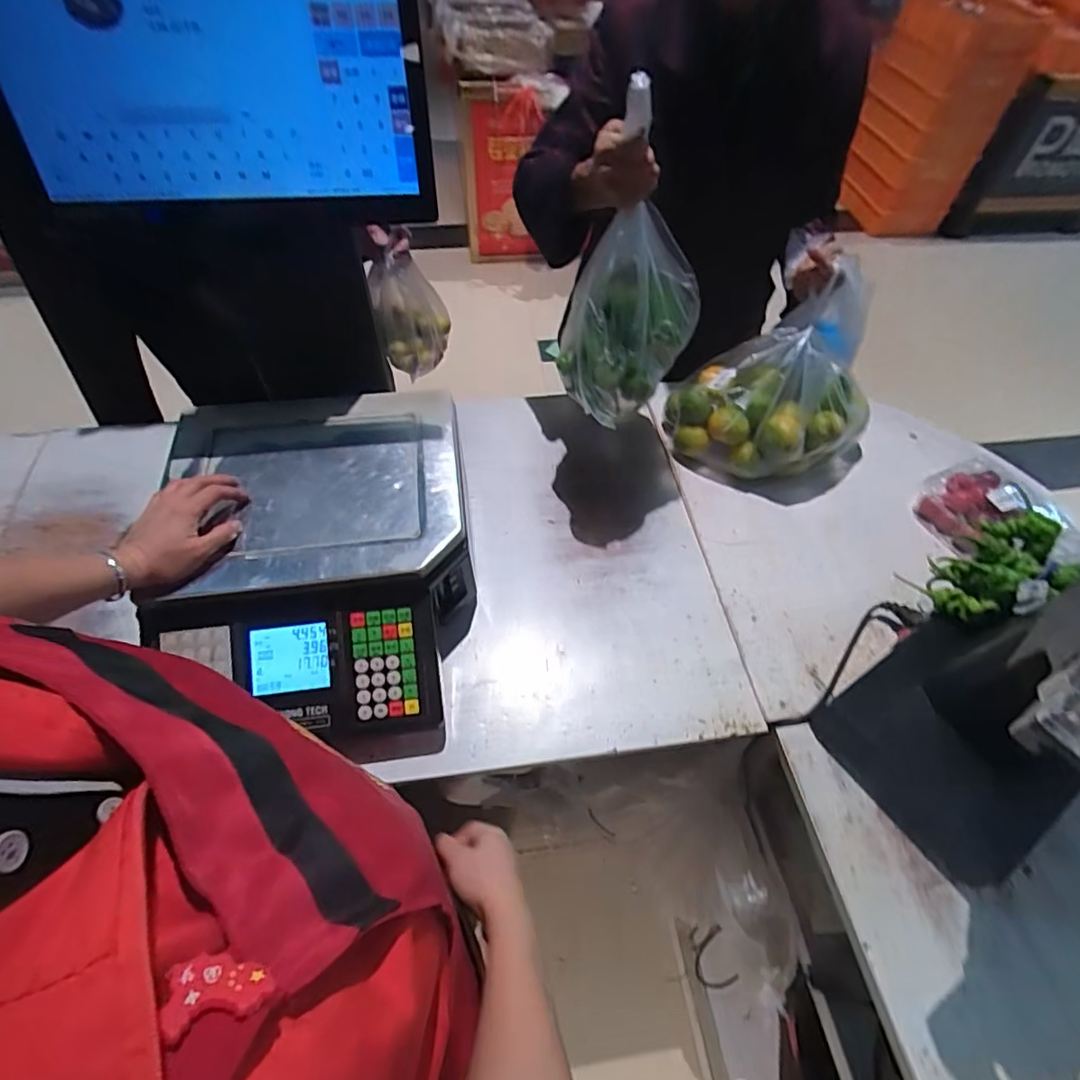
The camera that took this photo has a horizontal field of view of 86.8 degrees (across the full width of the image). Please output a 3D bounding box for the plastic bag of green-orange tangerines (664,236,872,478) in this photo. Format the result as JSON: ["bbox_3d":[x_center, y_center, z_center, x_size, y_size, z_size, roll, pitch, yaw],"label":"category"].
[{"bbox_3d":[0.346,-0.203,0.872,0.291,0.181,0.158,22,57,14],"label":"plastic bag of green-orange tangerines"}]

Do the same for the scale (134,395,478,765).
[{"bbox_3d":[-0.251,0.034,0.696,0.334,0.156,0.414,-9,55,-4],"label":"scale"}]

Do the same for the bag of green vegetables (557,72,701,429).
[{"bbox_3d":[0.107,-0.302,0.650,0.158,0.323,0.141,5,54,2],"label":"bag of green vegetables"}]

